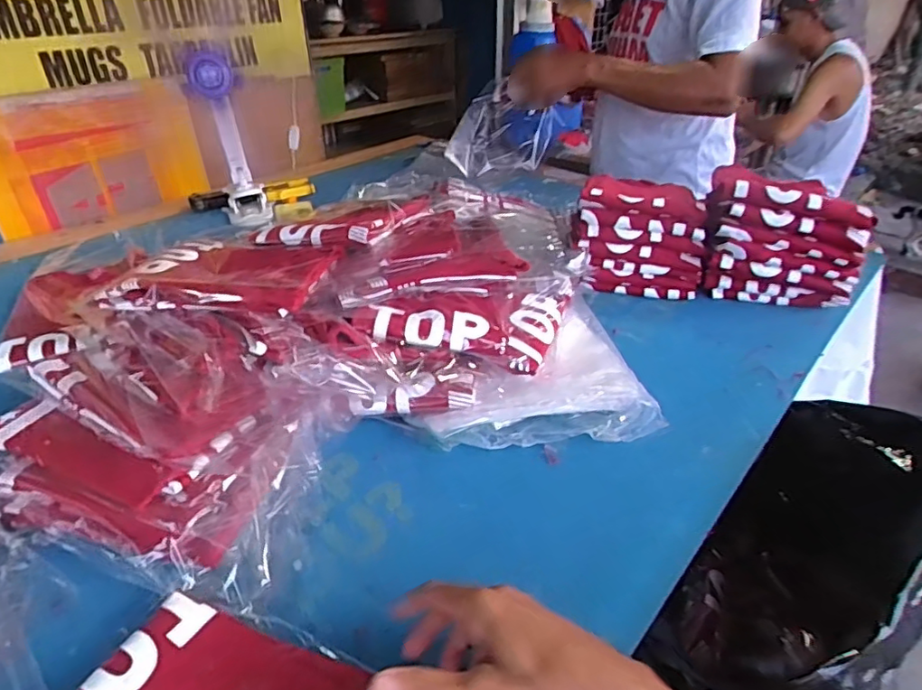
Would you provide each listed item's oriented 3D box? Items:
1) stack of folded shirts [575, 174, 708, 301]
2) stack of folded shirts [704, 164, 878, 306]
[{"bbox_3d":[0.286,-0.197,0.908,0.182,0.152,0.212,8,35,13],"label":"stack of folded shirts"},{"bbox_3d":[0.475,-0.179,0.848,0.198,0.174,0.220,12,36,18],"label":"stack of folded shirts"}]

